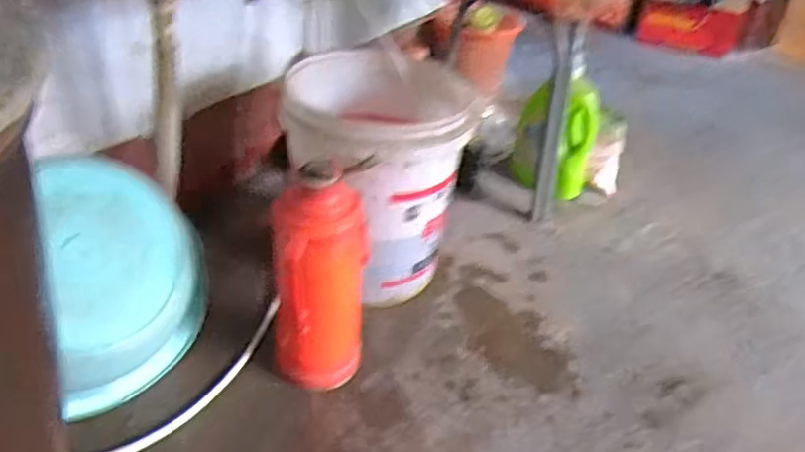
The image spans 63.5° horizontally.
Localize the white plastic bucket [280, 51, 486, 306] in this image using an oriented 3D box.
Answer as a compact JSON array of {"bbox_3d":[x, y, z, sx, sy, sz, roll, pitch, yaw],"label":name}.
[{"bbox_3d":[-0.046,-0.083,1.154,0.309,0.365,0.283,5,35,-3],"label":"white plastic bucket"}]

